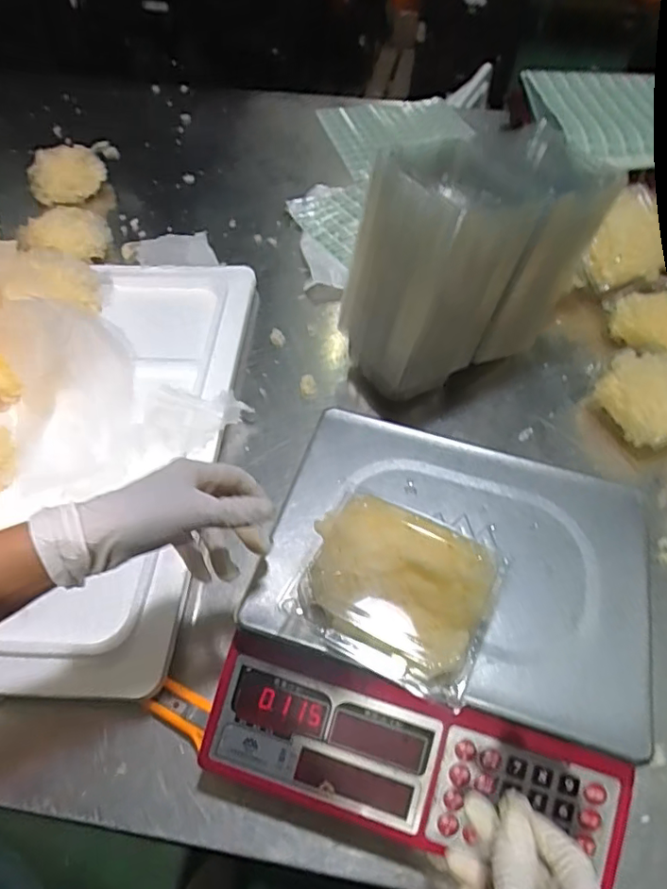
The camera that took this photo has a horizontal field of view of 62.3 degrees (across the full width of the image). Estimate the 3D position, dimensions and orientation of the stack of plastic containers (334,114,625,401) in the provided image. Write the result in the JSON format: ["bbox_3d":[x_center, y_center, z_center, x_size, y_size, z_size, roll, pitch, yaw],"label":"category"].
[{"bbox_3d":[0.145,-0.195,0.640,0.242,0.242,0.136,-24,58,-17],"label":"stack of plastic containers"}]

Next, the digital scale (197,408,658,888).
[{"bbox_3d":[0.085,0.136,0.445,0.294,0.087,0.295,15,53,6],"label":"digital scale"}]

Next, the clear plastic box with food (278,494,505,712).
[{"bbox_3d":[0.046,0.103,0.387,0.134,0.060,0.093,22,57,14],"label":"clear plastic box with food"}]

